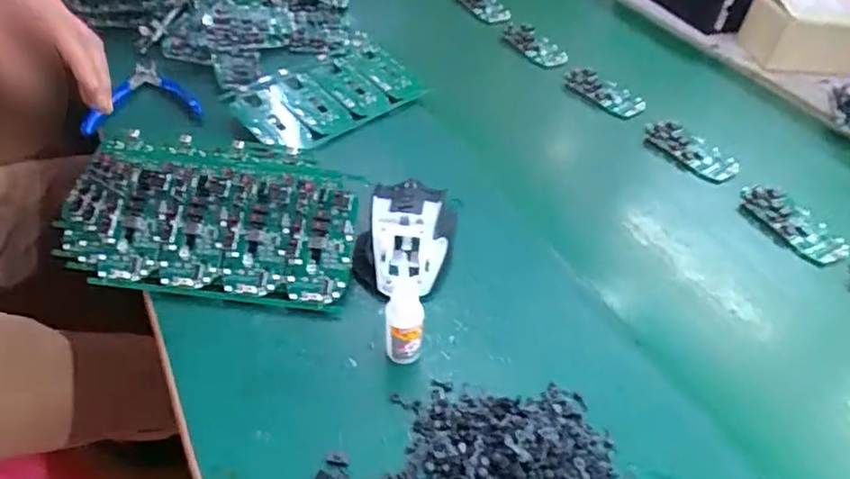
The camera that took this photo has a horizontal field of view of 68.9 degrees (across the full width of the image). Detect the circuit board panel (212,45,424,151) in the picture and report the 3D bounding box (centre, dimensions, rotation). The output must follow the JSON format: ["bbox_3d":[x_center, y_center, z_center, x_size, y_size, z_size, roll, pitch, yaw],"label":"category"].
[{"bbox_3d":[-0.096,-0.149,0.633,0.189,0.016,0.114,-29,60,-29],"label":"circuit board panel"}]

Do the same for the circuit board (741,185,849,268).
[{"bbox_3d":[0.325,-0.015,0.546,0.045,0.015,0.094,-15,48,-17],"label":"circuit board"}]

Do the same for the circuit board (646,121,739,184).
[{"bbox_3d":[0.264,-0.091,0.614,0.045,0.018,0.093,-28,53,-27],"label":"circuit board"}]

